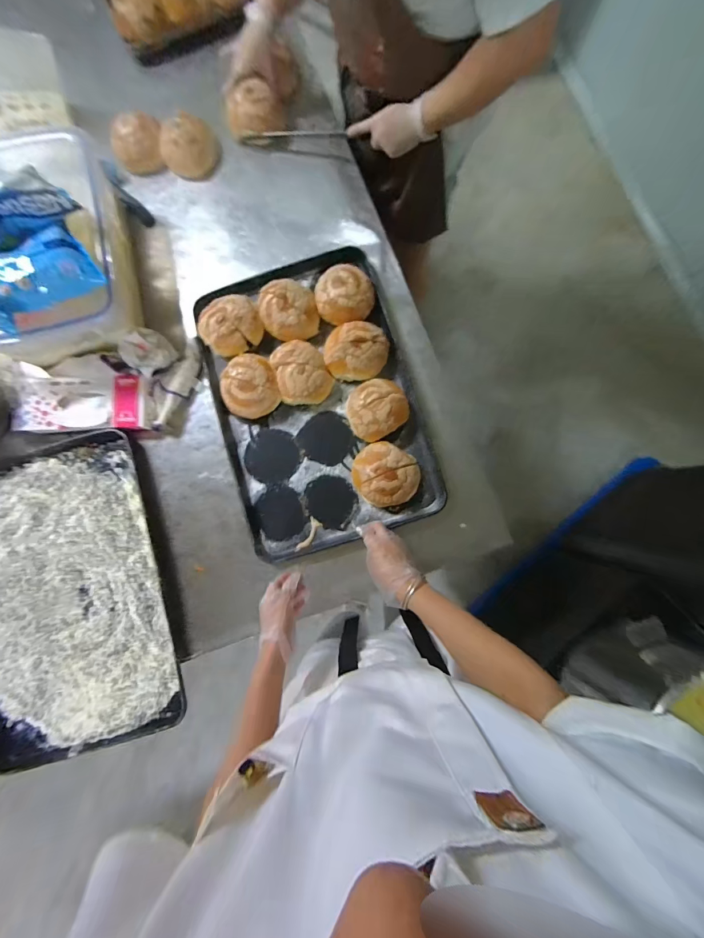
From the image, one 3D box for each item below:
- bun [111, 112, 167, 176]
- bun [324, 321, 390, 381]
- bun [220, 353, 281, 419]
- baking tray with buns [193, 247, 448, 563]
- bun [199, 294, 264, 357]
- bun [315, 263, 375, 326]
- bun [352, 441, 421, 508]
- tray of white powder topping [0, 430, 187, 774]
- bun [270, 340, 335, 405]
[{"bbox_3d":[-0.482,-0.739,0.811,0.116,0.064,0.109,-1,86,8],"label":"bun"},{"bbox_3d":[0.006,-0.241,0.721,0.133,0.053,0.115,8,86,5],"label":"bun"},{"bbox_3d":[-0.207,-0.166,0.735,0.111,0.060,0.121,-33,82,5],"label":"bun"},{"bbox_3d":[-0.074,-0.143,0.735,0.387,0.099,0.576,-16,84,-1],"label":"baking tray with buns"},{"bbox_3d":[-0.258,-0.297,0.743,0.136,0.045,0.113,-19,84,6],"label":"bun"},{"bbox_3d":[-0.015,-0.354,0.740,0.120,0.058,0.113,-20,84,6],"label":"bun"},{"bbox_3d":[0.064,0.013,0.706,0.130,0.064,0.115,29,90,9],"label":"bun"},{"bbox_3d":[-0.574,0.243,0.709,0.388,0.041,0.593,-17,84,6],"label":"tray of white powder topping"},{"bbox_3d":[-0.107,-0.195,0.733,0.110,0.052,0.134,-29,84,1],"label":"bun"}]

